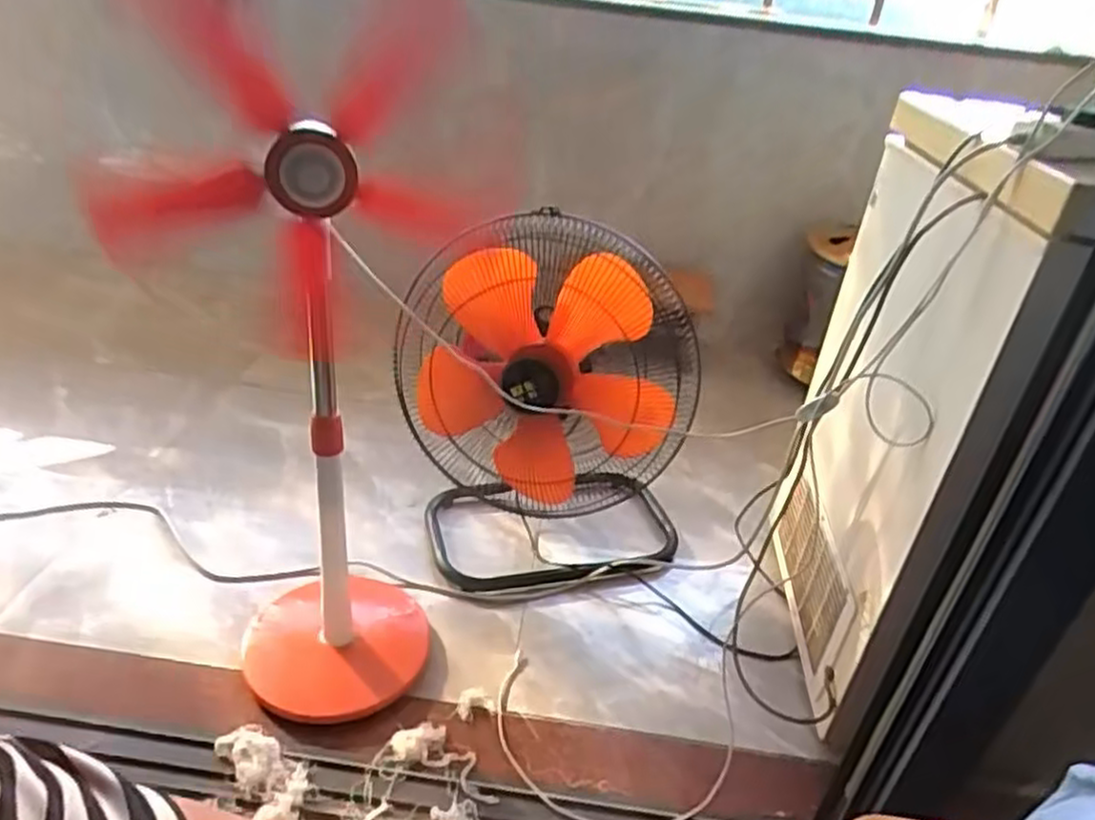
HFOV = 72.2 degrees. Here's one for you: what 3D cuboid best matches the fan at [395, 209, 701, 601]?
[{"bbox_3d":[0.014,-0.018,1.225,0.437,0.552,0.302,3,31,-5],"label":"fan"}]

